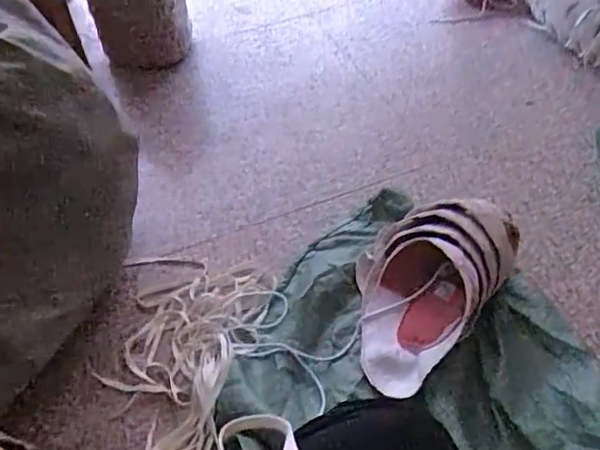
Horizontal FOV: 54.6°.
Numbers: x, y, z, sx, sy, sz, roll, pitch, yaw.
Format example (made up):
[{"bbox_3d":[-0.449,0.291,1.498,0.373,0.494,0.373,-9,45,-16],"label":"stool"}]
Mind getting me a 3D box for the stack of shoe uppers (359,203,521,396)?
[{"bbox_3d":[0.172,0.080,0.828,0.275,0.128,0.186,-36,56,-25],"label":"stack of shoe uppers"}]

